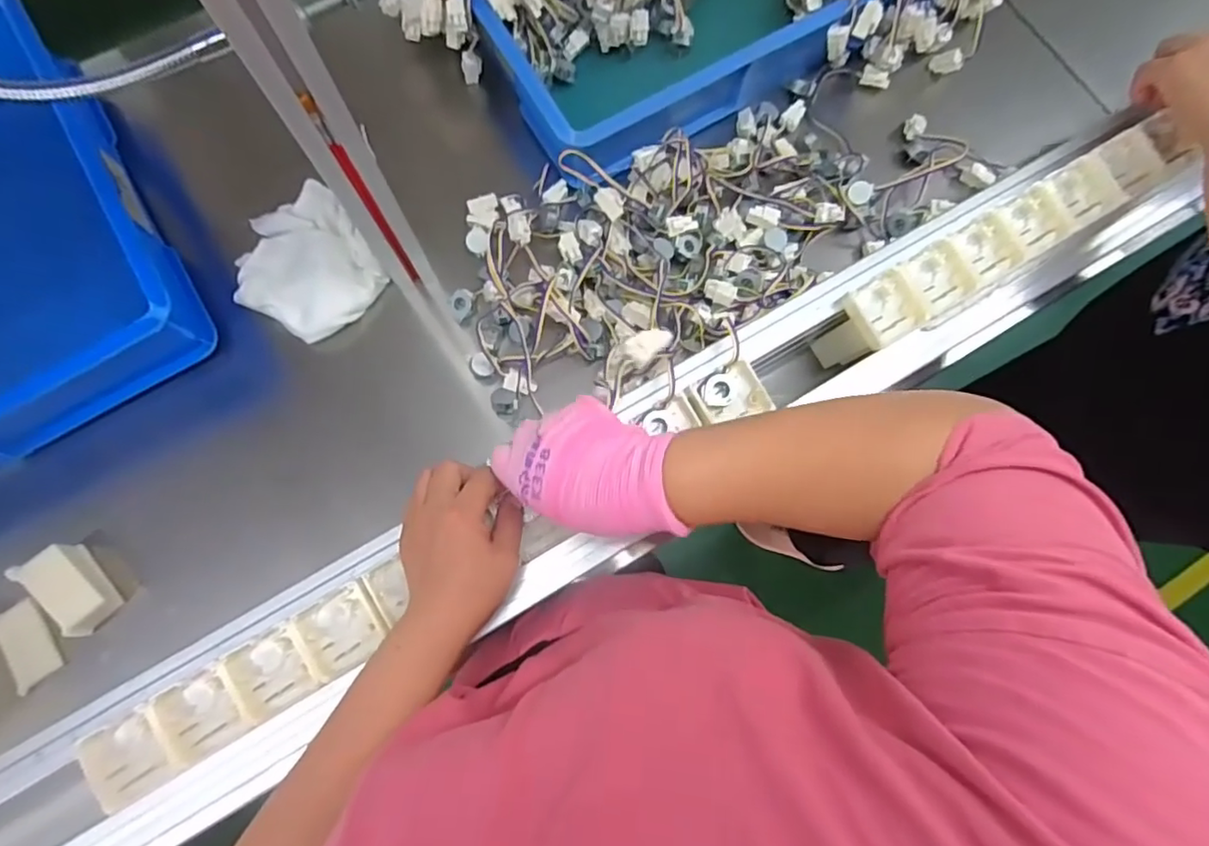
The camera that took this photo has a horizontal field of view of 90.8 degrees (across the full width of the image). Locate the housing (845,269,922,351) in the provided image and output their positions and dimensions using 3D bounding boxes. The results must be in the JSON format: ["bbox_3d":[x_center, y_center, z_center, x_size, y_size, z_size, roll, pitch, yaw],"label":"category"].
[{"bbox_3d":[0.225,-0.091,0.485,0.051,0.022,0.050,-29,80,-7],"label":"housing"}]

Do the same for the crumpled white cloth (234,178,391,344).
[{"bbox_3d":[-0.303,-0.159,0.602,0.124,0.029,0.140,-33,80,-8],"label":"crumpled white cloth"}]

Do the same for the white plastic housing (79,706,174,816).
[{"bbox_3d":[-0.317,0.224,0.401,0.049,0.024,0.052,-29,80,-8],"label":"white plastic housing"}]

